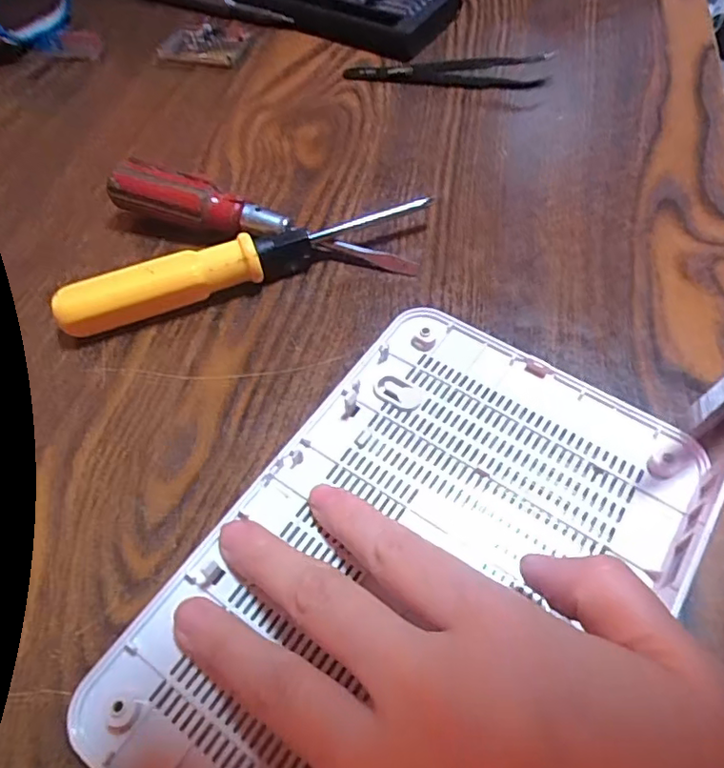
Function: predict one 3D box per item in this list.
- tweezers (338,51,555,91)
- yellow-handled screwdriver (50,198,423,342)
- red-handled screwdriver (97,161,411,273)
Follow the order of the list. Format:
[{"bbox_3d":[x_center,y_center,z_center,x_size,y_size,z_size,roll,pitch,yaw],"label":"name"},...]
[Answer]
[{"bbox_3d":[0.046,-0.173,0.322,0.109,0.013,0.016,6,56,6],"label":"tweezers"},{"bbox_3d":[-0.047,-0.052,0.243,0.152,0.018,0.018,-22,58,-13],"label":"yellow-handled screwdriver"},{"bbox_3d":[-0.044,-0.069,0.251,0.135,0.025,0.016,16,58,13],"label":"red-handled screwdriver"}]

